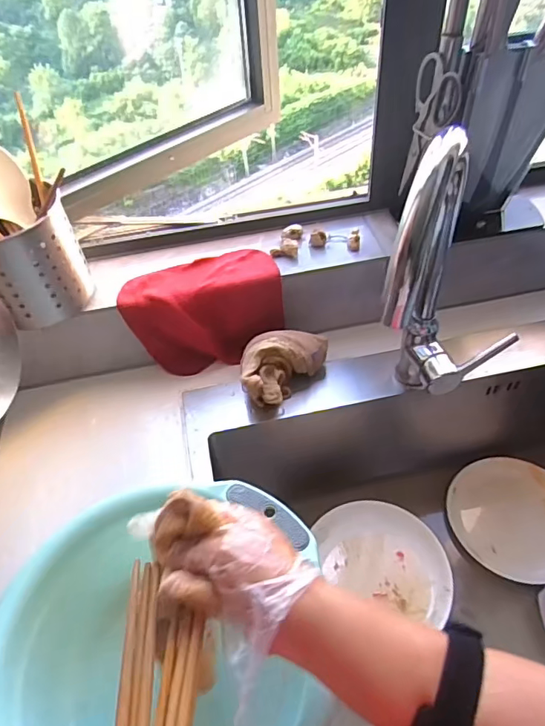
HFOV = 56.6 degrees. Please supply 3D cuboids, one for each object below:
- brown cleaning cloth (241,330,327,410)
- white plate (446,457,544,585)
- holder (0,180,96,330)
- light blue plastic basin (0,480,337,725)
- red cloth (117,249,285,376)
[{"bbox_3d":[0.009,-0.001,0.637,0.071,0.061,0.120,30,55,28],"label":"brown cleaning cloth"},{"bbox_3d":[0.343,0.220,0.722,0.174,0.043,0.169,-2,47,2],"label":"white plate"},{"bbox_3d":[-0.292,-0.127,0.595,0.117,0.118,0.136,-29,51,-22],"label":"holder"},{"bbox_3d":[-0.089,0.228,0.406,0.248,0.091,0.262,-2,47,2],"label":"light blue plastic basin"},{"bbox_3d":[-0.087,-0.061,0.677,0.192,0.121,0.092,-13,47,-8],"label":"red cloth"}]

